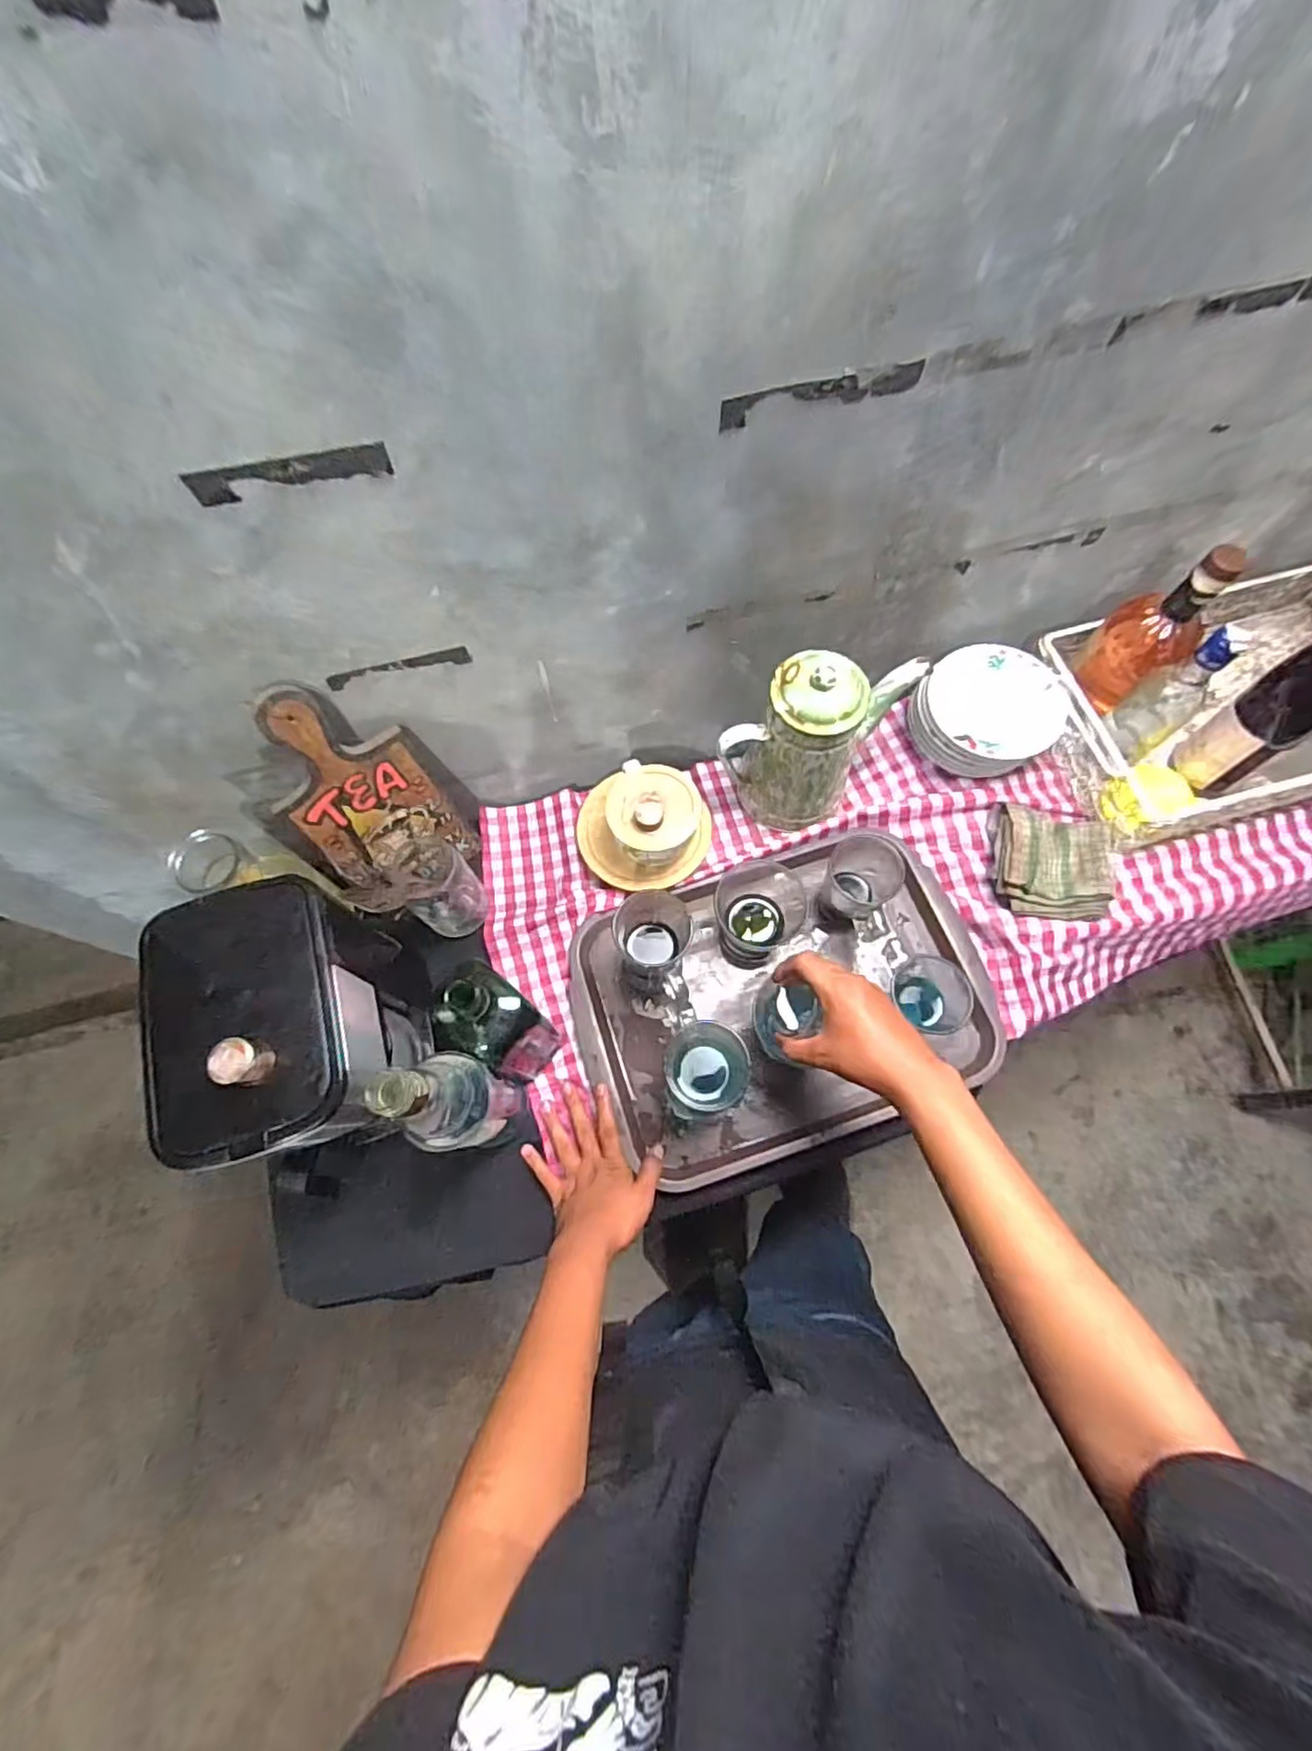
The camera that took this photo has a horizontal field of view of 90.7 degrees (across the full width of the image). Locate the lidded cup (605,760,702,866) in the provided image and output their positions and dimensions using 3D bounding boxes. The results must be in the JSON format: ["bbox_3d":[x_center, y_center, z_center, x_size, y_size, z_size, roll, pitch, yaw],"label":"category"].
[{"bbox_3d":[-0.004,-0.069,0.720,0.100,0.090,0.116,-16,69,-5],"label":"lidded cup"}]

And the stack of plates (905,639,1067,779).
[{"bbox_3d":[0.380,-0.189,0.757,0.149,0.067,0.153,-19,69,-7],"label":"stack of plates"}]

